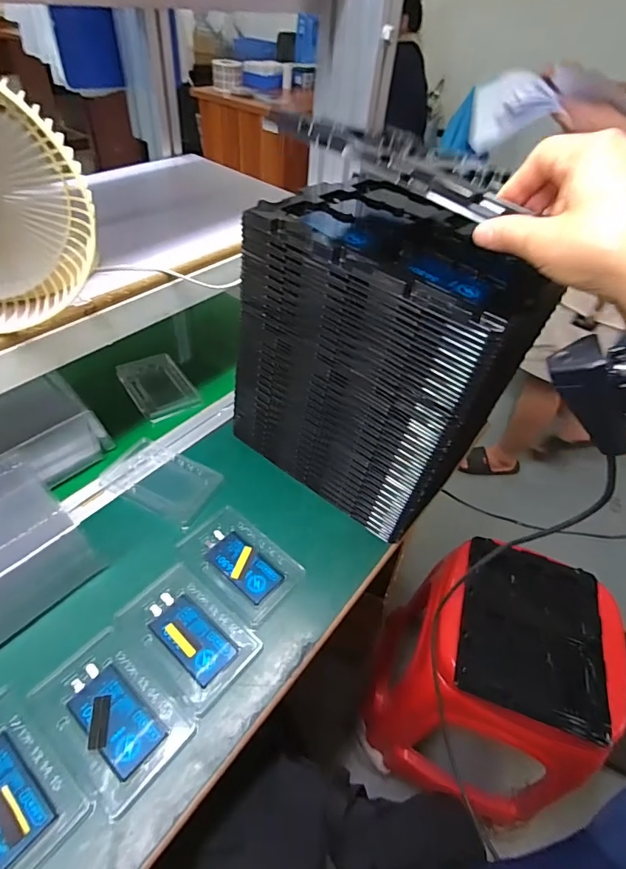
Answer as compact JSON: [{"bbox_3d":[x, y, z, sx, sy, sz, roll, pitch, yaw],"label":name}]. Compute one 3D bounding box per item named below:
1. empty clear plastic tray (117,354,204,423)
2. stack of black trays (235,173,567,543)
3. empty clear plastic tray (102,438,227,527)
[{"bbox_3d":[-0.239,-0.076,0.699,0.088,0.016,0.139,-26,53,-28],"label":"empty clear plastic tray"},{"bbox_3d":[0.068,-0.078,0.525,0.290,0.305,0.168,32,50,23],"label":"stack of black trays"},{"bbox_3d":[-0.192,0.059,0.582,0.132,0.014,0.090,22,47,16],"label":"empty clear plastic tray"}]

